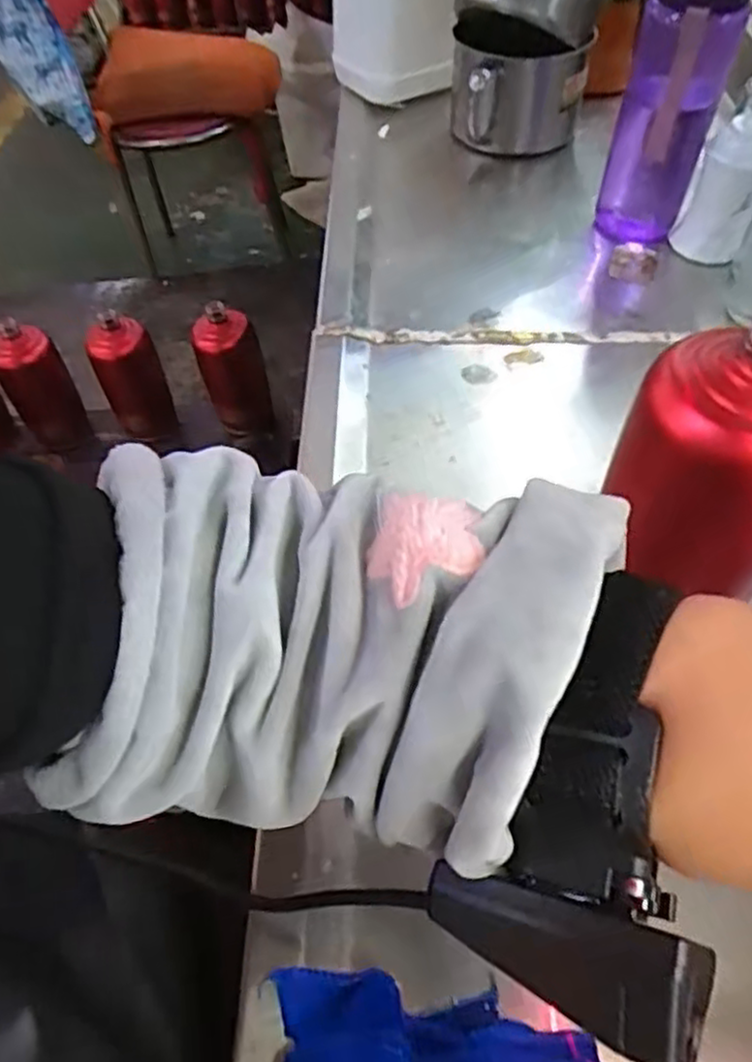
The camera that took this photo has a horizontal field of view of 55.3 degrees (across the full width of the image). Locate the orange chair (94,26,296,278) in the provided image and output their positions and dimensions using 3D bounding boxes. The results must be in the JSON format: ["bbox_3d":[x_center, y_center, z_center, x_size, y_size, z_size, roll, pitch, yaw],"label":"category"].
[{"bbox_3d":[-0.382,-0.813,1.559,0.356,0.456,0.372,-12,52,-5],"label":"orange chair"}]

